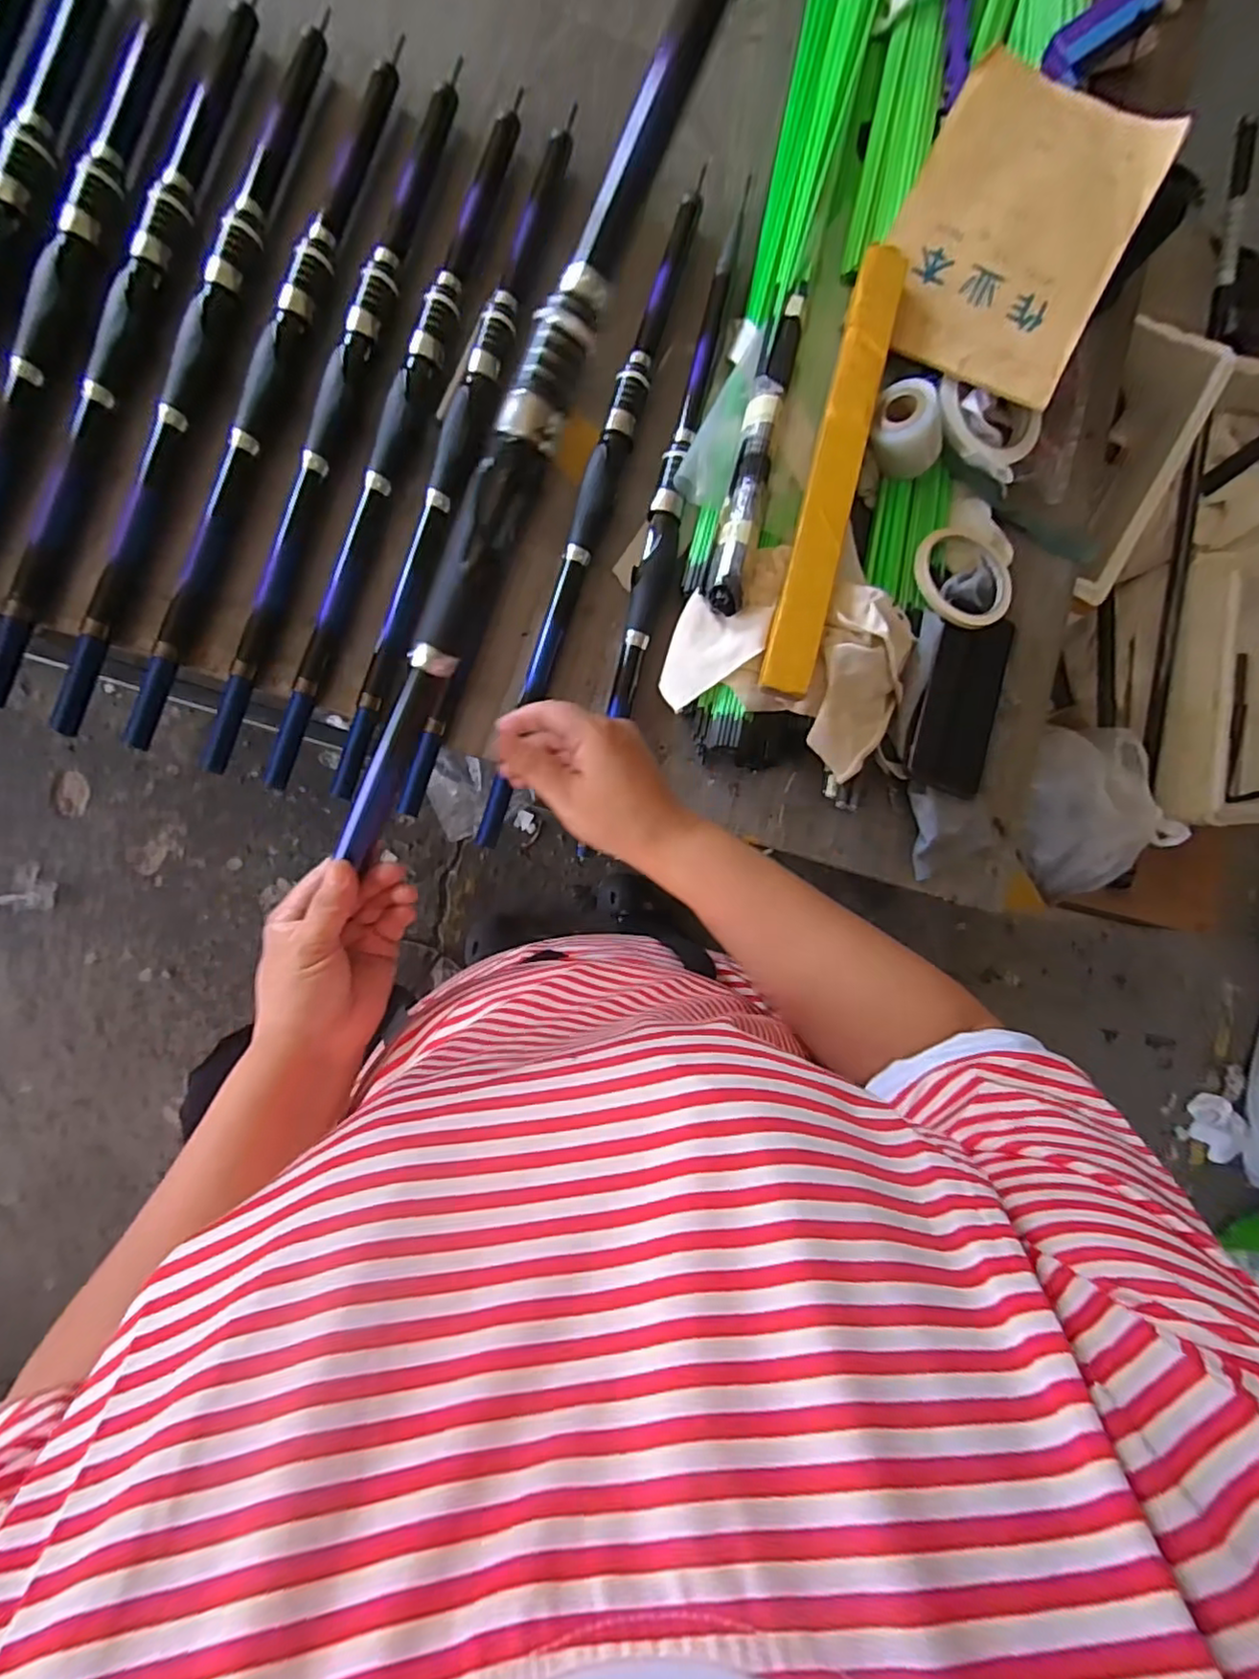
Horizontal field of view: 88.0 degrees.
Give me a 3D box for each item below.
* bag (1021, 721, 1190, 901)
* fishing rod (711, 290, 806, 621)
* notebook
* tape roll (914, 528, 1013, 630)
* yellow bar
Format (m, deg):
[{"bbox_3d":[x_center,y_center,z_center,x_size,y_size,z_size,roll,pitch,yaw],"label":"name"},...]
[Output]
[{"bbox_3d":[0.591,-0.039,0.838,0.096,0.163,0.226,0,87,-9],"label":"bag"},{"bbox_3d":[0.102,-0.310,0.515,0.029,0.030,0.271,15,85,-8],"label":"fishing rod"},{"bbox_3d":[0.328,-0.518,0.554,0.183,0.017,0.261,28,91,1],"label":"notebook"},{"bbox_3d":[0.290,-0.228,0.565,0.090,0.009,0.097,4,76,-14],"label":"tape roll"},{"bbox_3d":[0.165,-0.296,0.517,0.039,0.027,0.385,15,85,-8],"label":"yellow bar"}]

